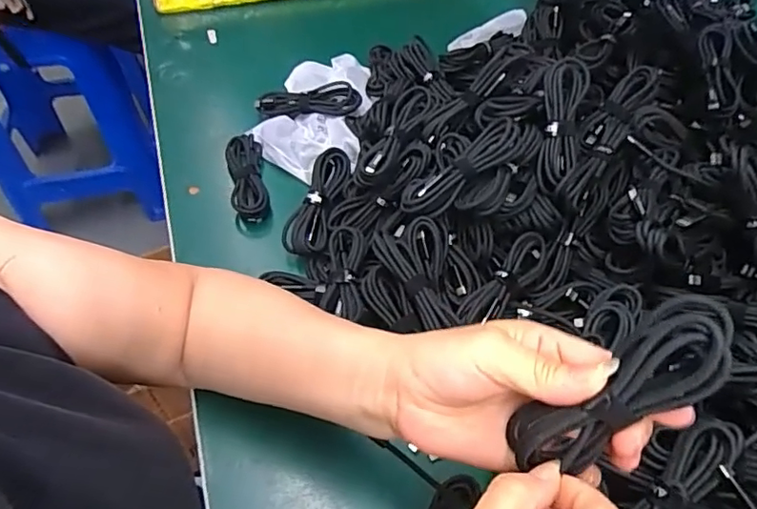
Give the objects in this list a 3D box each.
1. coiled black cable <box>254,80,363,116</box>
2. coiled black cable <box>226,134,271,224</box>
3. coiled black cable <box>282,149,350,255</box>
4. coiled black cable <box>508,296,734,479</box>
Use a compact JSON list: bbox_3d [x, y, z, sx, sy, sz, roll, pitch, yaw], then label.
[{"bbox_3d":[-0.078,-0.169,0.593,0.116,0.029,0.032,7,54,2],"label":"coiled black cable"},{"bbox_3d":[-0.133,-0.077,0.554,0.035,0.022,0.102,-9,55,-9],"label":"coiled black cable"},{"bbox_3d":[-0.058,-0.050,0.513,0.040,0.022,0.107,17,72,9],"label":"coiled black cable"},{"bbox_3d":[0.100,0.061,0.235,0.020,0.112,0.035,9,42,-46],"label":"coiled black cable"}]

